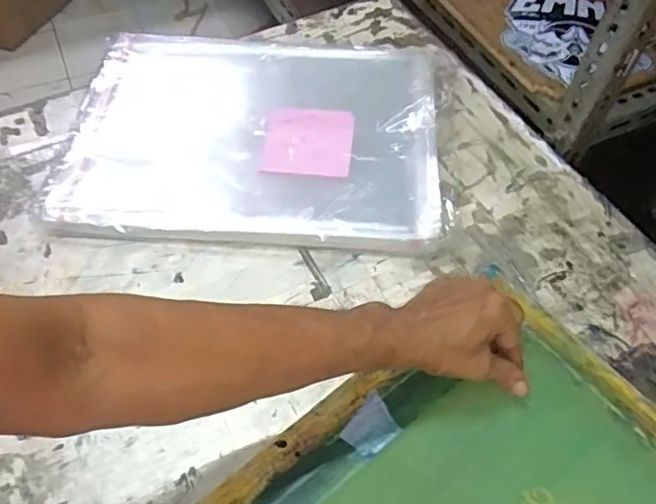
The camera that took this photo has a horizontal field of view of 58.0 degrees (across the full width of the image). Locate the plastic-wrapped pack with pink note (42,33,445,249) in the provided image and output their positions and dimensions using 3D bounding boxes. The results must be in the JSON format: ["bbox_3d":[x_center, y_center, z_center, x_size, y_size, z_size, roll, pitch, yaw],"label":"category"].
[{"bbox_3d":[-0.088,-0.150,0.733,0.438,0.056,0.330,1,53,3],"label":"plastic-wrapped pack with pink note"}]

